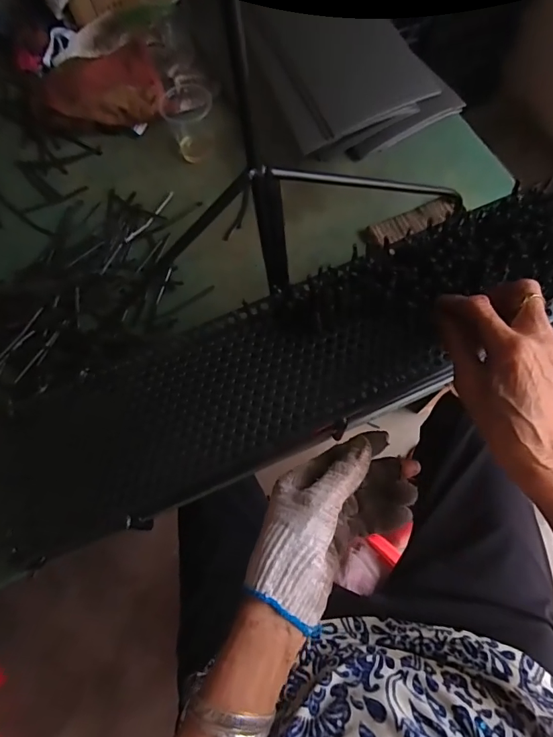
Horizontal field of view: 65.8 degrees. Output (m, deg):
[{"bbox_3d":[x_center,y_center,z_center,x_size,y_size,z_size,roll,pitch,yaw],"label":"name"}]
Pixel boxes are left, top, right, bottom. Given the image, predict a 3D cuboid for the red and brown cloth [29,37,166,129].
[{"bbox_3d":[-0.256,-0.392,0.606,0.188,0.044,0.109,-9,70,-1],"label":"red and brown cloth"}]

